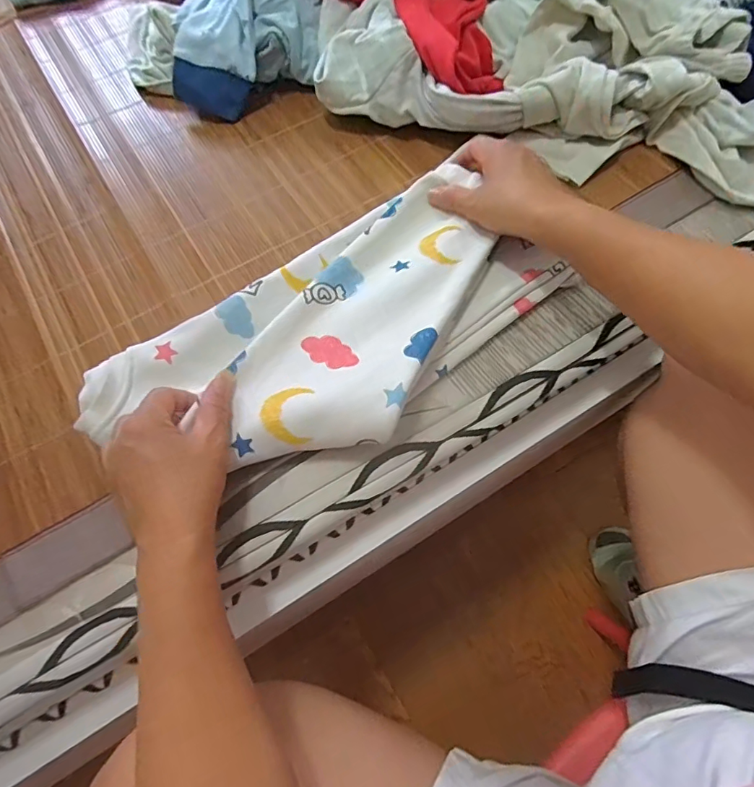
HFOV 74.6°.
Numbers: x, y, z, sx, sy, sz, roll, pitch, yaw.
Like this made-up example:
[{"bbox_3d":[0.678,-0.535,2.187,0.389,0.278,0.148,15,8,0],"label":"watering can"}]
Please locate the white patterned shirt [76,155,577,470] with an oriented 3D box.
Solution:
[{"bbox_3d":[-0.034,-0.055,0.407,0.390,0.034,0.189,-31,69,-11],"label":"white patterned shirt"}]

